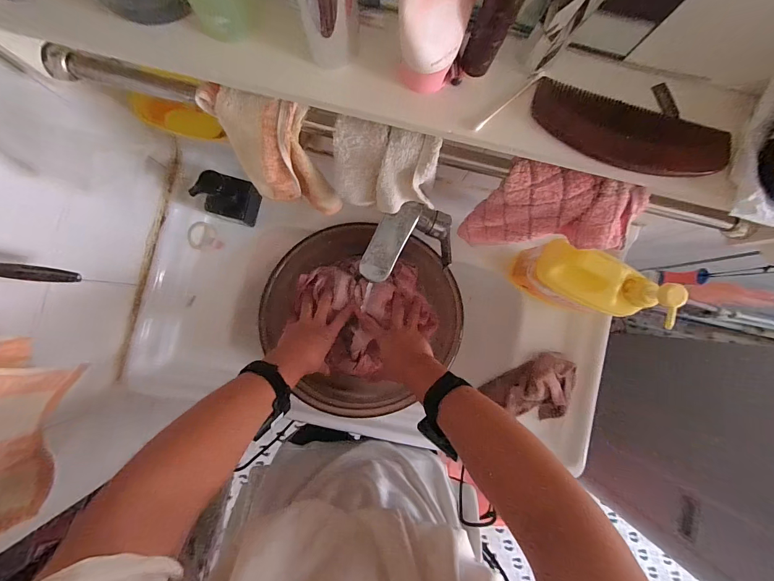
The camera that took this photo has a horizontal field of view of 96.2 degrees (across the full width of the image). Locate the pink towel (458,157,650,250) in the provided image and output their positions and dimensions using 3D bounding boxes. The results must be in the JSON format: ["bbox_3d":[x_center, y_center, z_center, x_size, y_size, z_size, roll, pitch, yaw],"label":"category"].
[{"bbox_3d":[0.181,-0.082,0.420,0.143,0.172,0.059,13,87,-3],"label":"pink towel"}]

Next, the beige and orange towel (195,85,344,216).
[{"bbox_3d":[-0.121,-0.149,0.400,0.120,0.173,0.052,11,87,-3],"label":"beige and orange towel"}]

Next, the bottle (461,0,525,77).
[{"bbox_3d":[0.069,-0.172,0.223,0.022,0.078,0.023,0,87,-4],"label":"bottle"}]

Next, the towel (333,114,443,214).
[{"bbox_3d":[-0.003,-0.120,0.368,0.103,0.110,0.025,14,64,1],"label":"towel"}]

